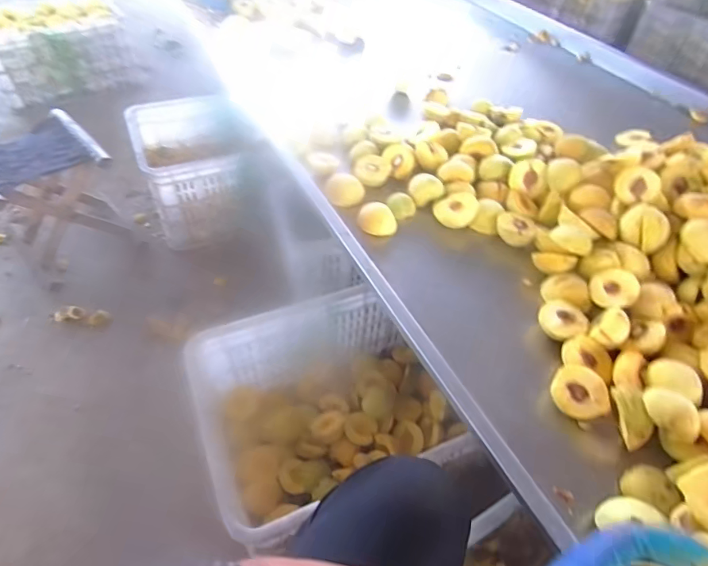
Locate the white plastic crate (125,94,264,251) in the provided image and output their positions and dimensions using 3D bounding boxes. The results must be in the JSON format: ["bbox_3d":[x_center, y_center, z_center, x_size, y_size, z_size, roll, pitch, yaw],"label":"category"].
[{"bbox_3d":[-0.459,-0.351,1.374,0.322,0.258,0.395,-18,52,-18],"label":"white plastic crate"}]

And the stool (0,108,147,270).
[{"bbox_3d":[-0.789,-0.216,1.214,0.272,0.318,0.260,-35,59,-29],"label":"stool"}]

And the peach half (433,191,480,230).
[{"bbox_3d":[0.191,-0.138,0.841,0.077,0.034,0.069,20,51,14],"label":"peach half"}]

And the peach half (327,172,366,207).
[{"bbox_3d":[-0.018,-0.183,0.874,0.079,0.044,0.057,7,49,3],"label":"peach half"}]

